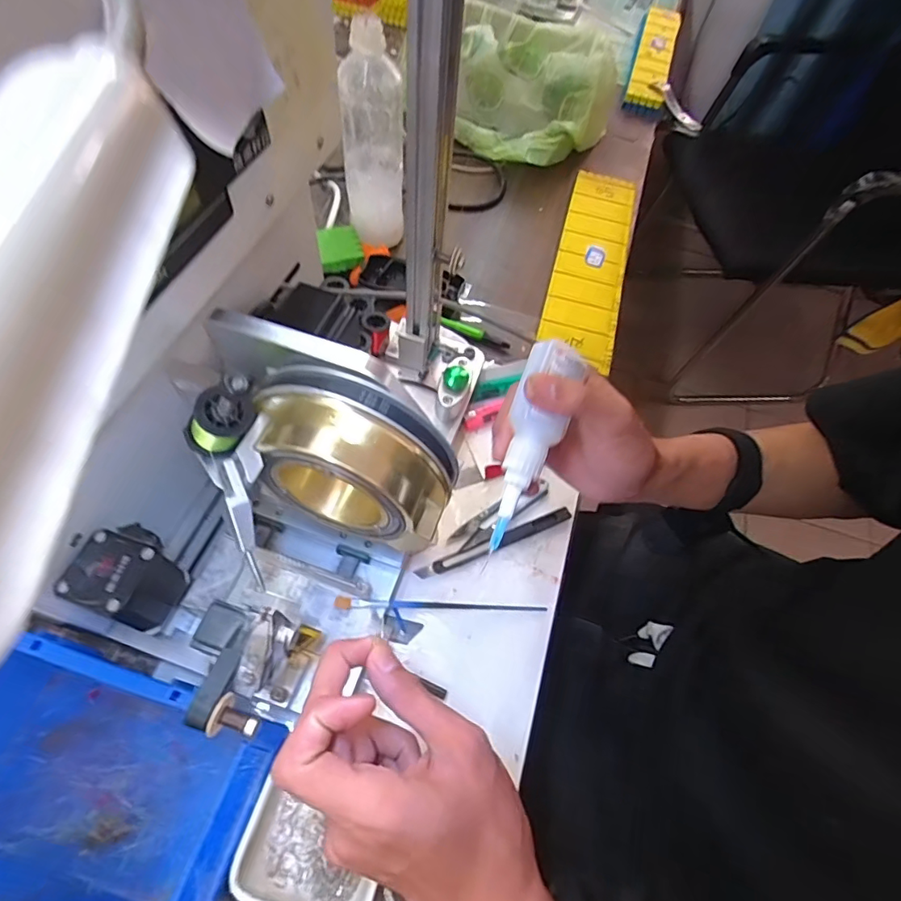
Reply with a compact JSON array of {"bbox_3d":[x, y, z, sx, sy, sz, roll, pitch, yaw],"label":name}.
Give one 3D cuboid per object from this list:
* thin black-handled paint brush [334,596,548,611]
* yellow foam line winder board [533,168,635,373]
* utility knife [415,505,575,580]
[{"bbox_3d":[-0.005,0.119,0.388,0.161,0.010,0.008,6,58,-14],"label":"thin black-handled paint brush"},{"bbox_3d":[0.168,-0.229,0.611,0.079,0.023,0.315,16,60,3],"label":"yellow foam line winder board"},{"bbox_3d":[0.038,0.077,0.426,0.139,0.007,0.011,-20,61,-12],"label":"utility knife"}]

